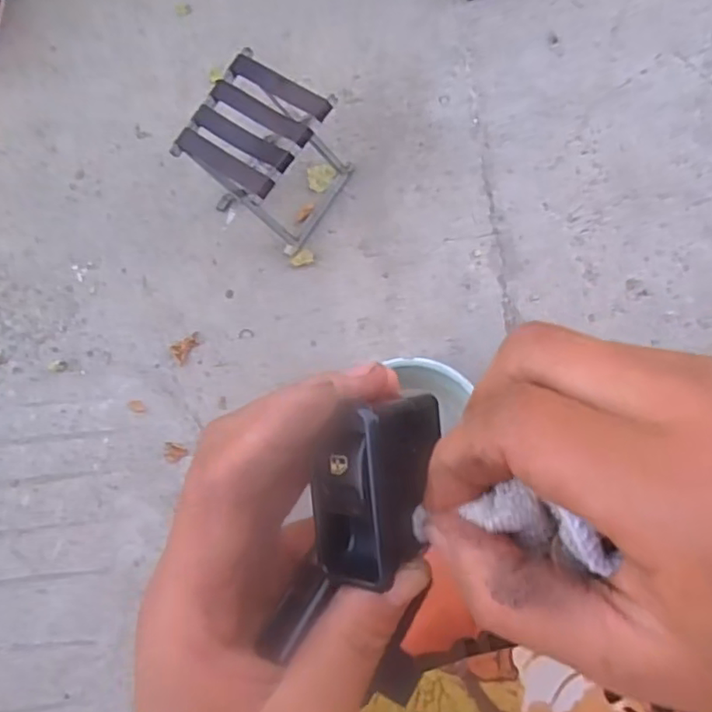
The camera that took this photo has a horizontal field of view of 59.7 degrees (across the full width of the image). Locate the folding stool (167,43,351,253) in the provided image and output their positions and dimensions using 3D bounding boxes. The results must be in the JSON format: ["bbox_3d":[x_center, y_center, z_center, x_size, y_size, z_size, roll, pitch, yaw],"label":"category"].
[{"bbox_3d":[-0.208,-0.472,1.468,0.265,0.307,0.275,30,84,11],"label":"folding stool"}]

